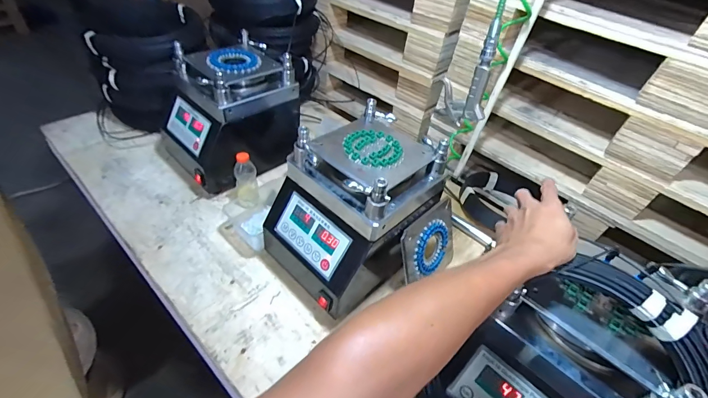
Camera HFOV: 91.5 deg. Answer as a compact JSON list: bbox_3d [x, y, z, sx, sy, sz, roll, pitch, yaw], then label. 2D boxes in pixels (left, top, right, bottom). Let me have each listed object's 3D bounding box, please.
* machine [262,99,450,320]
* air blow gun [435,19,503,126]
[{"bbox_3d":[-0.002,0.016,0.677,0.215,0.283,0.267,37,50,28],"label":"machine"},{"bbox_3d":[0.184,-0.208,0.564,0.023,0.155,0.085,-25,40,-36],"label":"air blow gun"}]

